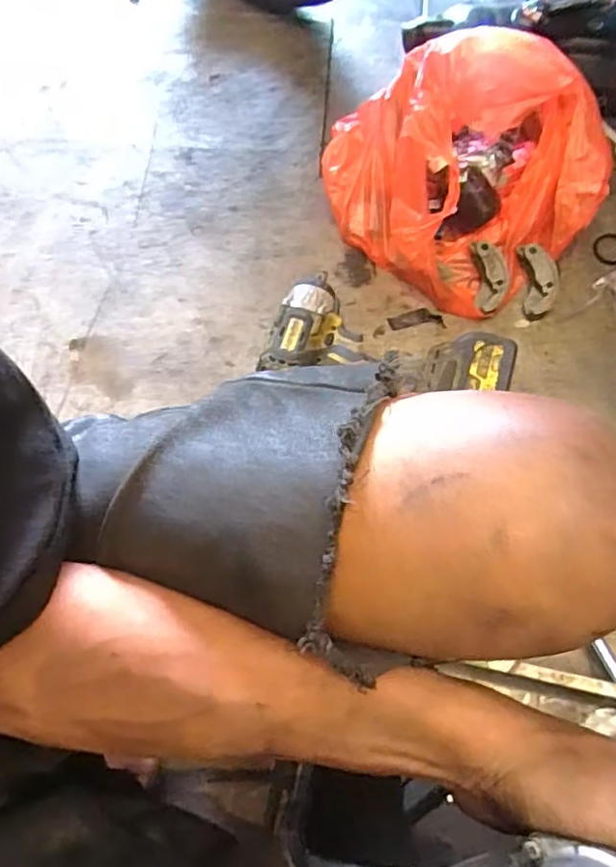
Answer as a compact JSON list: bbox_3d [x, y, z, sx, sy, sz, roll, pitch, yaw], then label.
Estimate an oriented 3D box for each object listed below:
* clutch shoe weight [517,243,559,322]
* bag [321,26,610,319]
[{"bbox_3d":[0.273,-0.177,0.750,0.040,0.025,0.088,-1,72,1],"label":"clutch shoe weight"},{"bbox_3d":[0.183,-0.318,0.748,0.296,0.123,0.295,-39,75,-11],"label":"bag"}]

